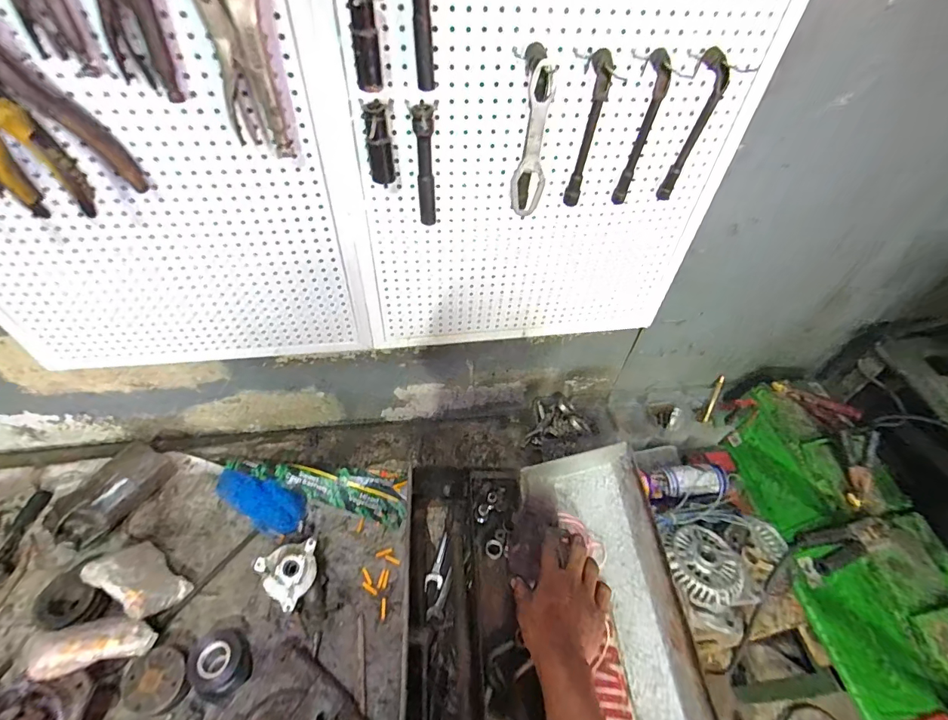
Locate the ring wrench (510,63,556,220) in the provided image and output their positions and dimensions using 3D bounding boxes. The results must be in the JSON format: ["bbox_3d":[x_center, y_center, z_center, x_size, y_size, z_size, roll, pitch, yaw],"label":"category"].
[{"bbox_3d":[0.062,-0.224,0.475,0.034,0.158,0.012,6,50,2],"label":"ring wrench"}]

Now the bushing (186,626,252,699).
[{"bbox_3d":[-0.369,0.443,0.662,0.086,0.037,0.089,28,54,19],"label":"bushing"}]

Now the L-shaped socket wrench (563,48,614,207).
[{"bbox_3d":[0.124,-0.244,0.497,0.022,0.161,0.033,13,50,8],"label":"L-shaped socket wrench"}]

